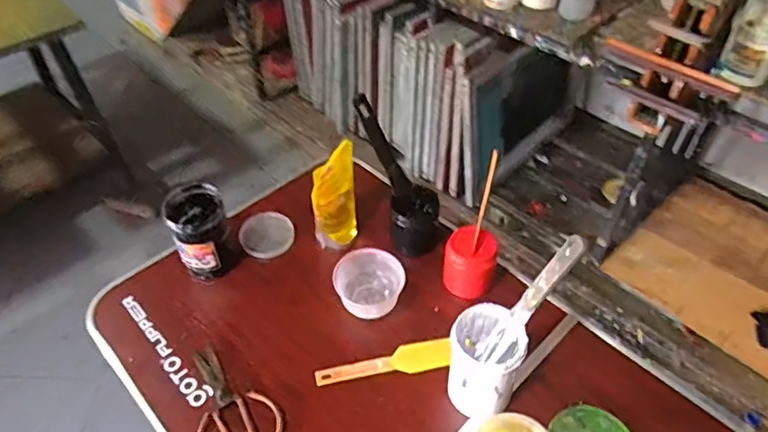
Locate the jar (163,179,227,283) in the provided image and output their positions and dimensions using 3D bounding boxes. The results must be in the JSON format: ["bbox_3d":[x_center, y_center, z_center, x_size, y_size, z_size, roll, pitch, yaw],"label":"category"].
[{"bbox_3d":[-0.310,0.029,0.932,0.097,0.136,0.101,-18,49,-16],"label":"jar"}]

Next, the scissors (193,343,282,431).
[{"bbox_3d":[-0.232,0.272,0.807,0.117,0.007,0.198,-22,50,-19],"label":"scissors"}]

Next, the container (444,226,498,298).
[{"bbox_3d":[0.143,0.080,0.908,0.078,0.102,0.072,0,47,0],"label":"container"}]

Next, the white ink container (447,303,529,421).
[{"bbox_3d":[0.138,0.213,0.769,0.097,0.157,0.109,20,50,18],"label":"white ink container"}]

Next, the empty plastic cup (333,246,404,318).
[{"bbox_3d":[-0.024,0.115,0.919,0.100,0.091,0.091,0,47,0],"label":"empty plastic cup"}]

